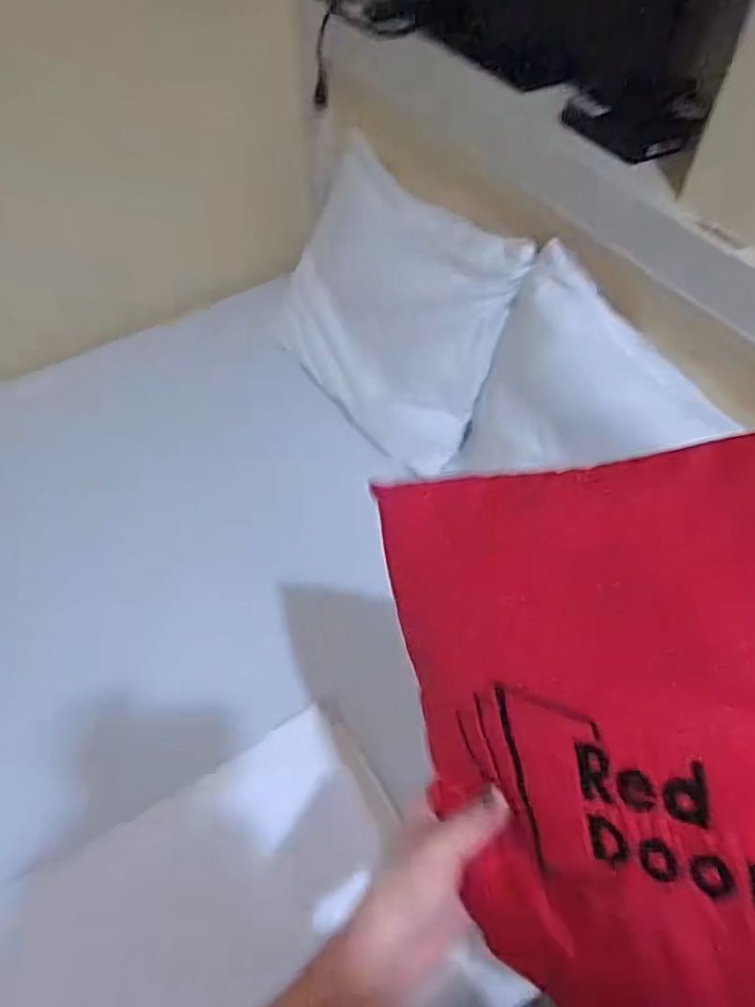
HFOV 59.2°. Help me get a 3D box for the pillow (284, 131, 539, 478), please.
[{"bbox_3d":[0.025,-0.328,1.097,0.130,0.394,0.498,-13,50,-40],"label":"pillow"}]

